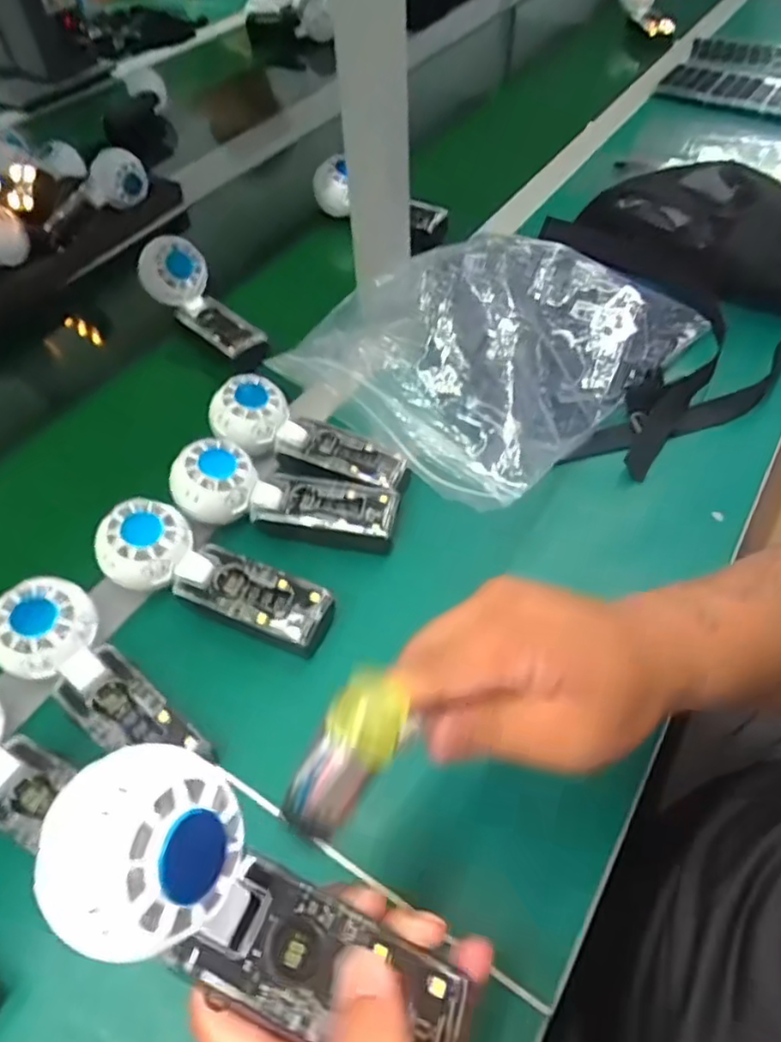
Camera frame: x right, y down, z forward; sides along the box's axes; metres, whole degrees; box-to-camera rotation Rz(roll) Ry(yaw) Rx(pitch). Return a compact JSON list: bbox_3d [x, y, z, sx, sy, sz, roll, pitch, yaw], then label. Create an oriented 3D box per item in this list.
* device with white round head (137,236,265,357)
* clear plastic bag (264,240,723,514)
[{"bbox_3d":[-0.178,-0.220,0.634,0.132,0.070,0.054,34,61,25],"label":"device with white round head"},{"bbox_3d":[0.108,-0.176,0.574,0.359,0.072,0.257,-38,60,-23],"label":"clear plastic bag"}]

